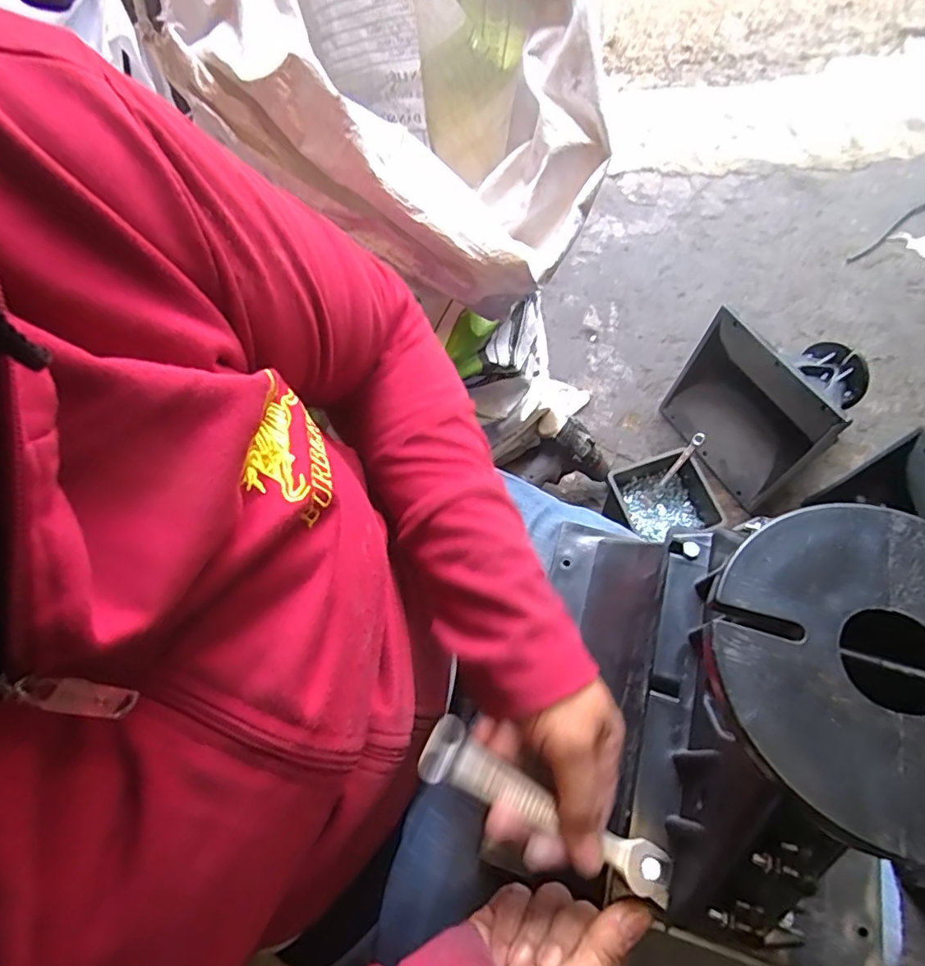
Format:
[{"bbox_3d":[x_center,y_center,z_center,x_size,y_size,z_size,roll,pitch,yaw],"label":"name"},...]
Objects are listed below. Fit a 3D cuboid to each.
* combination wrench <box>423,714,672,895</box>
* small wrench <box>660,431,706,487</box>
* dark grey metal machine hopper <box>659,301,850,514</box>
[{"bbox_3d":[0.041,0.168,0.290,0.133,0.007,0.031,27,69,7],"label":"combination wrench"},{"bbox_3d":[0.326,-0.034,0.831,0.015,0.096,0.010,42,29,19],"label":"small wrench"},{"bbox_3d":[0.427,-0.109,0.869,0.080,0.213,0.243,-24,66,-8],"label":"dark grey metal machine hopper"}]

